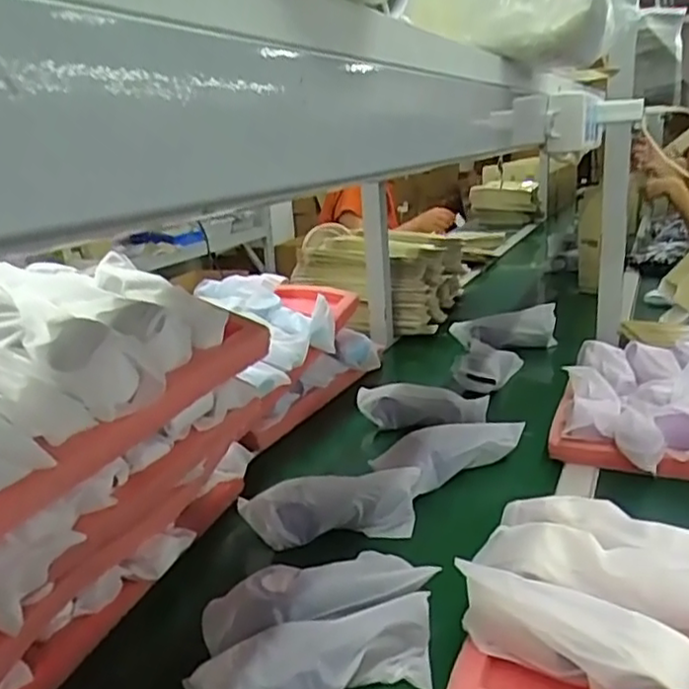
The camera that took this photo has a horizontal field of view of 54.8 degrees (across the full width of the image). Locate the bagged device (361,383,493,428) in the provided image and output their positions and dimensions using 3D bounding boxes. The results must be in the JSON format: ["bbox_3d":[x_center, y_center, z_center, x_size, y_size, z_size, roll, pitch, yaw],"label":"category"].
[{"bbox_3d":[0.107,0.090,0.966,0.199,0.054,0.043,5,19,28],"label":"bagged device"}]

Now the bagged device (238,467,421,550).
[{"bbox_3d":[-0.011,0.180,0.732,0.193,0.071,0.044,-7,17,-9],"label":"bagged device"}]

